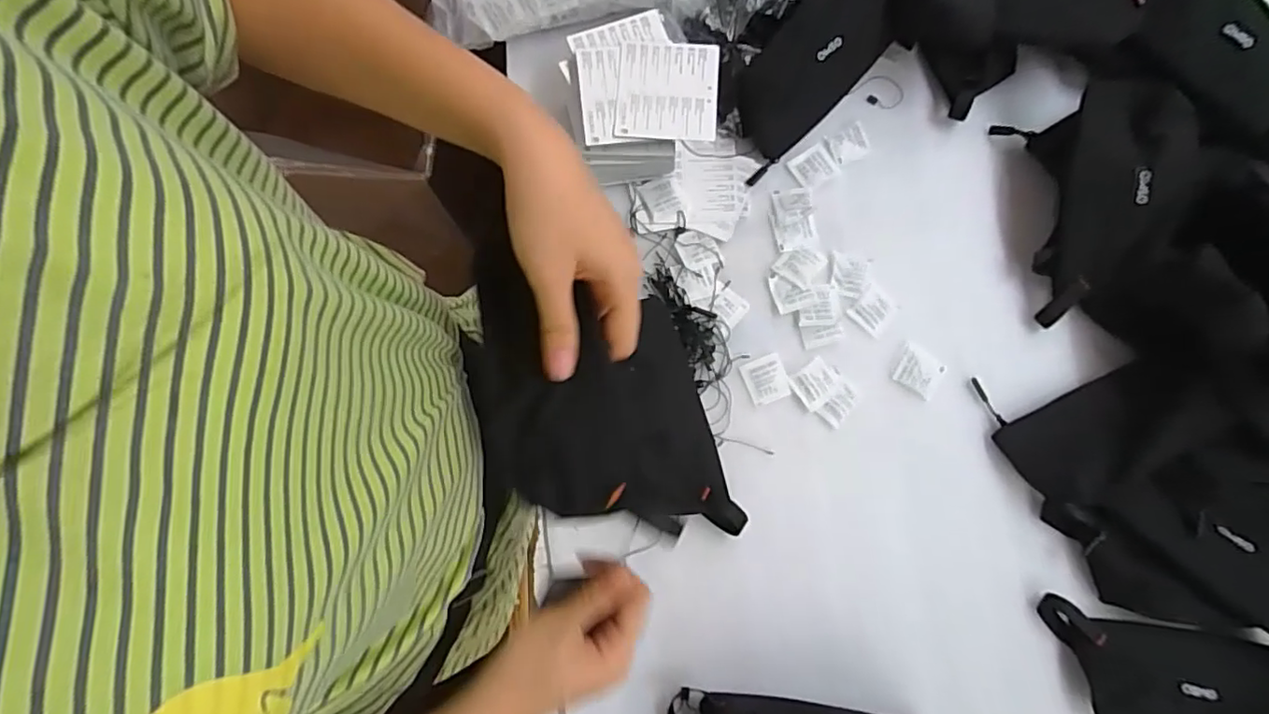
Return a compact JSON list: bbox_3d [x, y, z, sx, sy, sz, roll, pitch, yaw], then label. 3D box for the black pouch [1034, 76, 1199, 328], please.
[{"bbox_3d":[0.434,-0.134,0.549,0.093,0.048,0.214,13,100,2],"label":"black pouch"}]

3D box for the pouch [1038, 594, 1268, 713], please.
[{"bbox_3d":[0.455,0.276,0.513,0.203,0.032,0.094,12,80,2],"label":"pouch"}]

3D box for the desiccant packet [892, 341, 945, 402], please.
[{"bbox_3d":[0.268,0.013,0.569,0.042,0.004,0.042,35,82,5],"label":"desiccant packet"}]

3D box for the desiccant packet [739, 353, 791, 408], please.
[{"bbox_3d":[0.122,0.021,0.562,0.038,0.004,0.040,-21,81,-4],"label":"desiccant packet"}]

